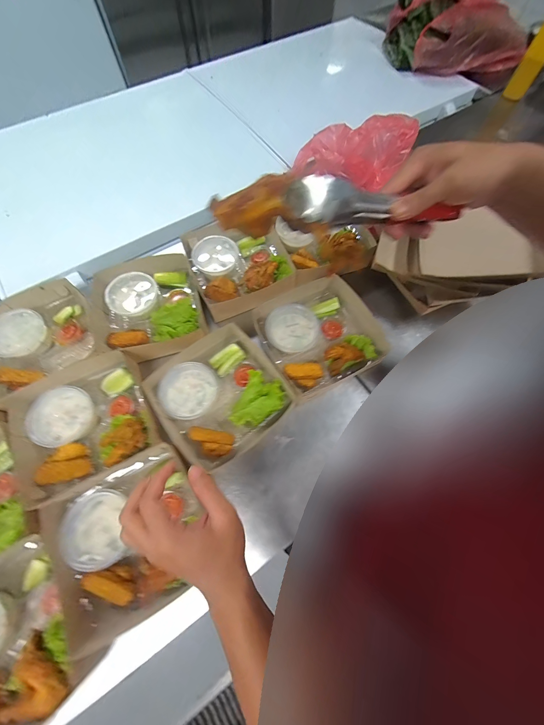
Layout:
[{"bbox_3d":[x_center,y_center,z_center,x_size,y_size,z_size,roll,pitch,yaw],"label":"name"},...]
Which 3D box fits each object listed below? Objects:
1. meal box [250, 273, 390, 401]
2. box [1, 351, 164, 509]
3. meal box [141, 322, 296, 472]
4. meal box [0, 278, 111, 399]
[{"bbox_3d":[0.094,-0.053,0.555,0.229,0.058,0.218,-26,71,-10],"label":"meal box"},{"bbox_3d":[-0.334,0.096,0.491,0.221,0.057,0.227,-28,71,-11],"label":"box"},{"bbox_3d":[-0.098,0.061,0.511,0.214,0.057,0.221,-38,73,-14],"label":"meal box"},{"bbox_3d":[-0.464,-0.044,0.554,0.228,0.069,0.215,-28,71,-11],"label":"meal box"}]

